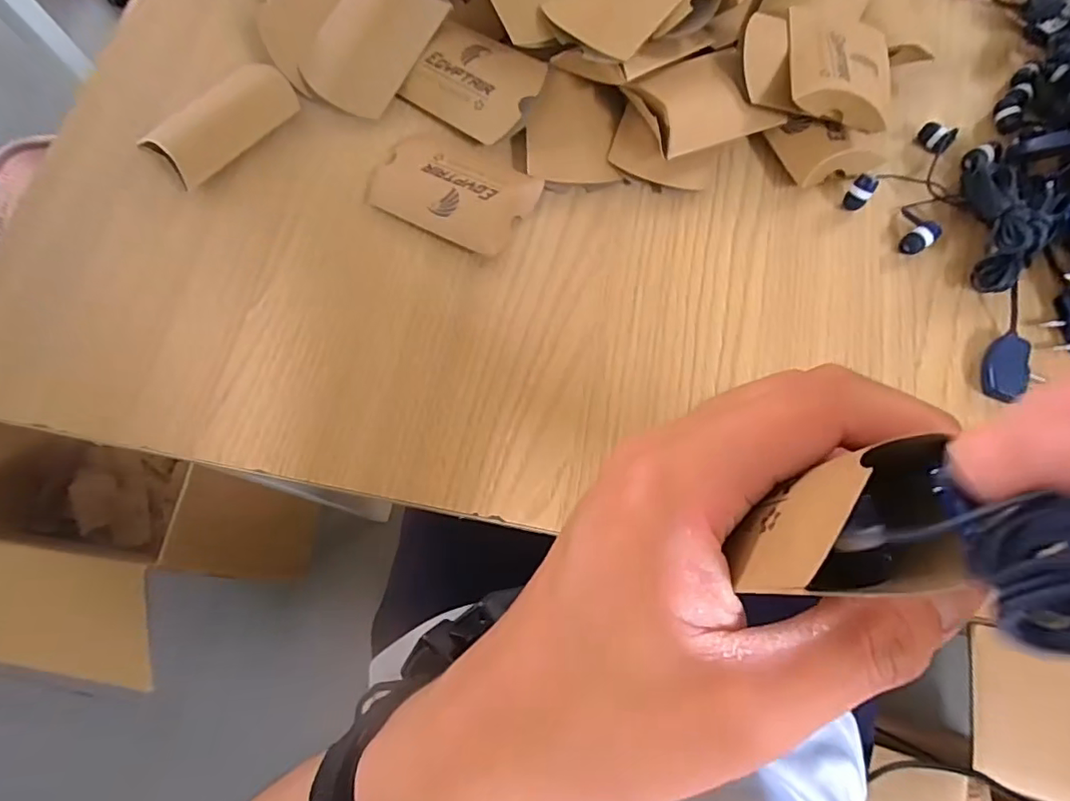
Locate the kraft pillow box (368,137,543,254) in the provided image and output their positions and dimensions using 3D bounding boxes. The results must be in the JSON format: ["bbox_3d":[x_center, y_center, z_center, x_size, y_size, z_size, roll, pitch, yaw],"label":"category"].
[{"bbox_3d":[-0.046,-0.118,0.309,0.086,0.015,0.056,29,75,10],"label":"kraft pillow box"}]

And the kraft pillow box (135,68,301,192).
[{"bbox_3d":[-0.183,-0.165,0.325,0.045,0.015,0.085,40,77,12],"label":"kraft pillow box"}]

